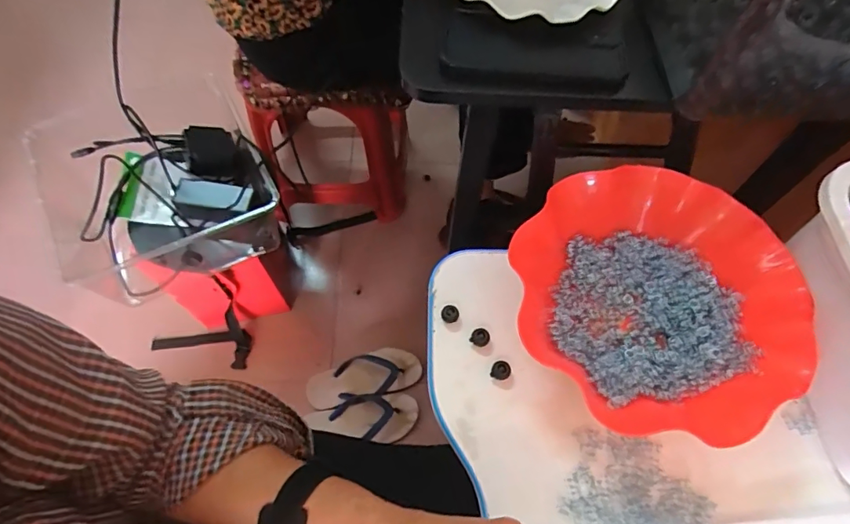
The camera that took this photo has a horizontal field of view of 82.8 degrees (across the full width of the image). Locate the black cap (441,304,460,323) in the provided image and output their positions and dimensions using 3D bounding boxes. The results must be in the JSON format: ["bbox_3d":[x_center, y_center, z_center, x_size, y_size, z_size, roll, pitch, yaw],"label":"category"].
[{"bbox_3d":[0.022,0.046,0.428,0.015,0.010,0.015,-1,63,3],"label":"black cap"}]

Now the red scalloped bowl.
[{"bbox_3d":[0.186,0.029,0.401,0.217,0.057,0.211,-1,63,3],"label":"red scalloped bowl"}]

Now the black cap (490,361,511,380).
[{"bbox_3d":[0.064,0.091,0.404,0.015,0.008,0.016,-1,63,3],"label":"black cap"}]

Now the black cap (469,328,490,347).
[{"bbox_3d":[0.048,0.065,0.417,0.015,0.008,0.014,-1,63,3],"label":"black cap"}]

